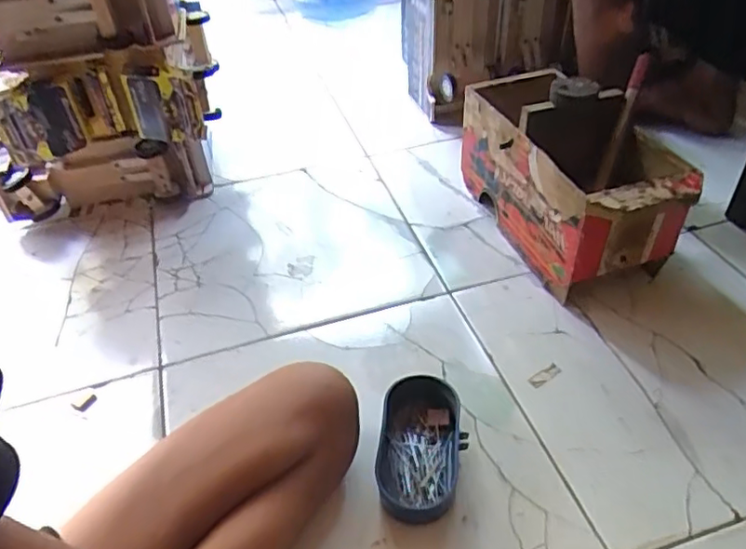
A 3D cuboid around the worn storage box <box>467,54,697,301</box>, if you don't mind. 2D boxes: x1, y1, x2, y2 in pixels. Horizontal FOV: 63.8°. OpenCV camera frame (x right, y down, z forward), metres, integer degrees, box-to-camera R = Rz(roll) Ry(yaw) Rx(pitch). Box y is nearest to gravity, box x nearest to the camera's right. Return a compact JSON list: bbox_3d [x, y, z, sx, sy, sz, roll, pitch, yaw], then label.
[{"bbox_3d":[0.272,-0.144,0.876,0.157,0.187,0.370,-14,43,-11],"label":"worn storage box"}]

